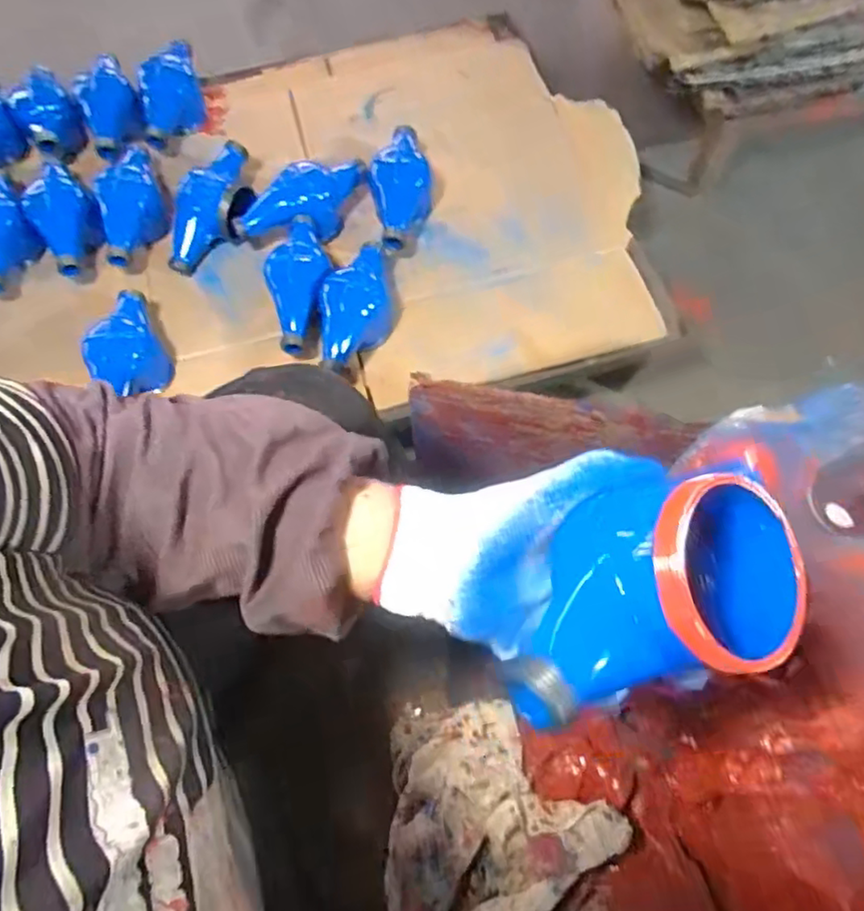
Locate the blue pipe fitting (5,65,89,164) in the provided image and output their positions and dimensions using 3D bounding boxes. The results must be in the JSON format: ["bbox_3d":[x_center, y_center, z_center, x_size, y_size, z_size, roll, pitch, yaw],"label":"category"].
[{"bbox_3d":[-0.567,-0.501,0.906,0.085,0.078,0.127,-36,70,-13],"label":"blue pipe fitting"}]

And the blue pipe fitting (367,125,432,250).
[{"bbox_3d":[-0.040,-0.357,0.826,0.081,0.084,0.179,-3,67,0],"label":"blue pipe fitting"}]

